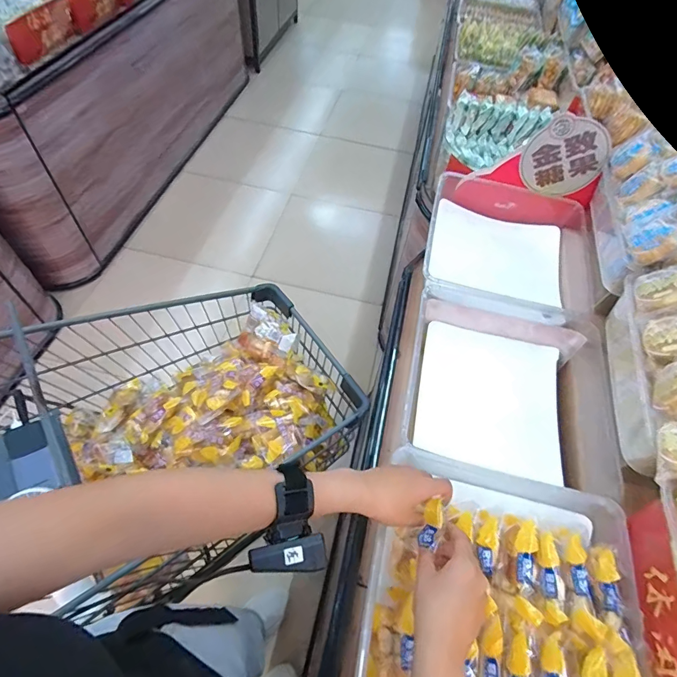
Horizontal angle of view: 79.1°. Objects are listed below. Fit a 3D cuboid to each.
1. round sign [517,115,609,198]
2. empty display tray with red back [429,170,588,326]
[{"bbox_3d":[0.448,-0.357,0.816,0.146,0.150,0.011,36,44,-20],"label":"round sign"},{"bbox_3d":[0.330,-0.170,0.840,0.294,0.113,0.324,14,56,6],"label":"empty display tray with red back"}]

